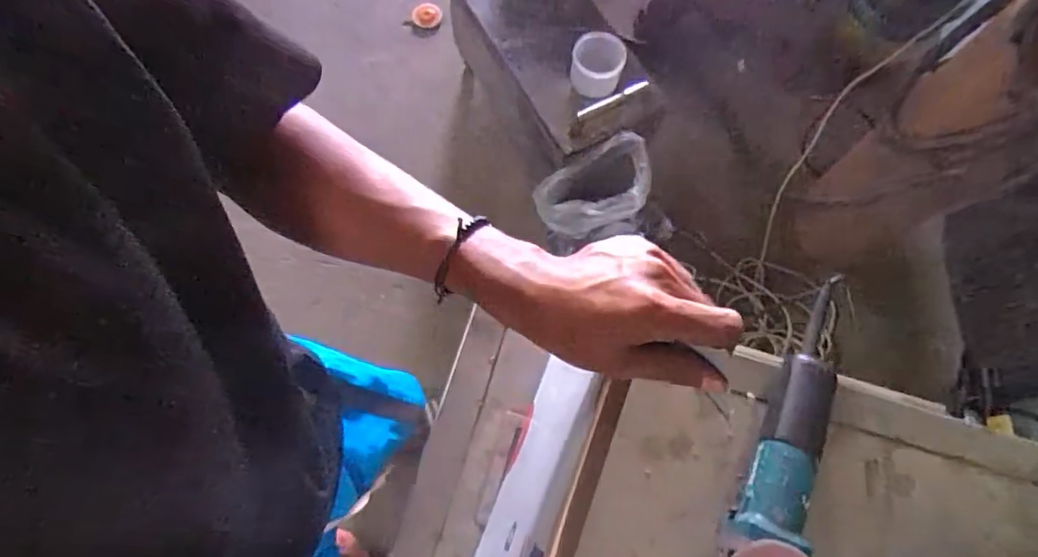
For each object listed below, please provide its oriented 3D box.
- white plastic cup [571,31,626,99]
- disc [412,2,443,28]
[{"bbox_3d":[0.172,-0.473,1.278,0.111,0.084,0.106,1,70,-2],"label":"white plastic cup"},{"bbox_3d":[-0.283,-0.815,1.791,0.104,0.069,0.020,8,28,14],"label":"disc"}]

